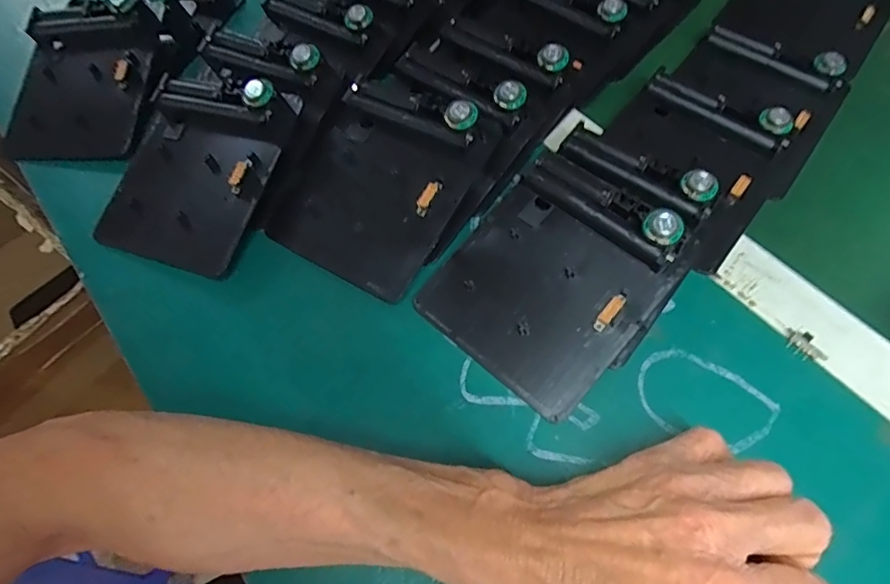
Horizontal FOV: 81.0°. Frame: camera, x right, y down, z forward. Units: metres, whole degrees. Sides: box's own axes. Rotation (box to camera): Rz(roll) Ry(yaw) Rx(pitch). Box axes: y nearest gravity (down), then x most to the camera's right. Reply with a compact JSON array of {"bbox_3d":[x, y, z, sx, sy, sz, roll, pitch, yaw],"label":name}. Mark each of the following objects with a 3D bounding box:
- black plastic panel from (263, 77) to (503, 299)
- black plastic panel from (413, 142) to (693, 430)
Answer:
[{"bbox_3d":[-0.042,-0.074,0.324,0.111,0.029,0.128,30,69,16],"label":"black plastic panel"},{"bbox_3d":[0.062,-0.009,0.299,0.110,0.023,0.128,39,85,19],"label":"black plastic panel"}]

